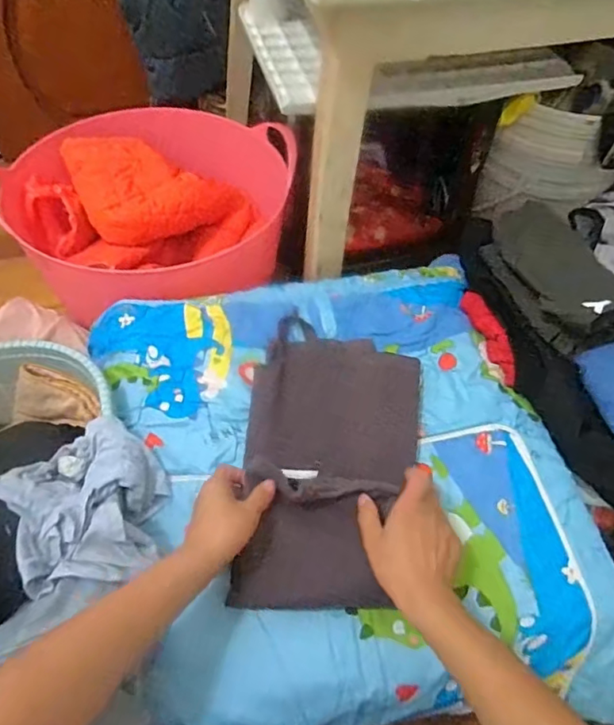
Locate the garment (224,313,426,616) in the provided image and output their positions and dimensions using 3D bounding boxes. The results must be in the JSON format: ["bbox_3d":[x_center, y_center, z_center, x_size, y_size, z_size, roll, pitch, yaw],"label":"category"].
[{"bbox_3d":[0.025,0.096,0.610,0.189,0.049,0.334,9,54,4],"label":"garment"}]

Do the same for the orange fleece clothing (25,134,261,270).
[{"bbox_3d":[-0.271,-0.264,0.926,0.344,0.129,0.194,2,54,-1],"label":"orange fleece clothing"}]

